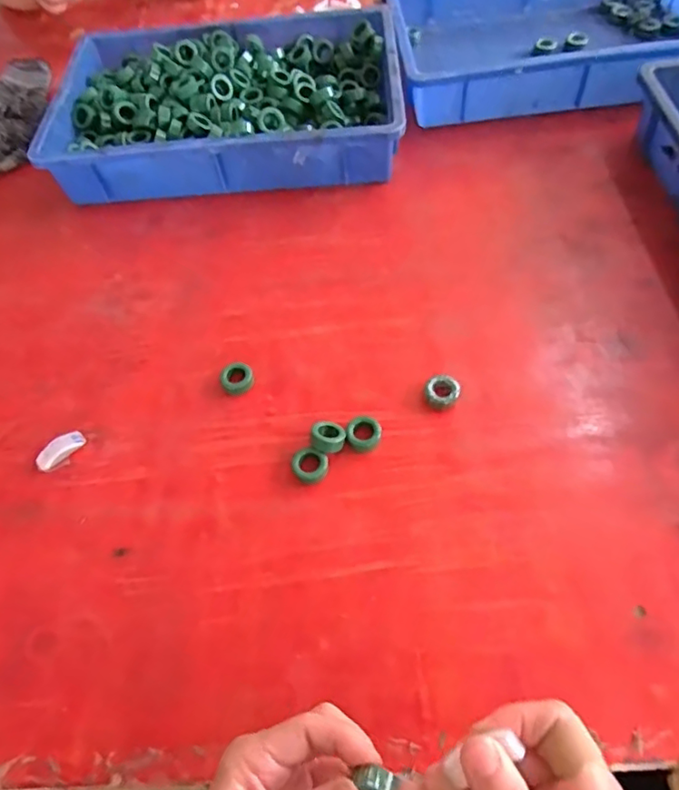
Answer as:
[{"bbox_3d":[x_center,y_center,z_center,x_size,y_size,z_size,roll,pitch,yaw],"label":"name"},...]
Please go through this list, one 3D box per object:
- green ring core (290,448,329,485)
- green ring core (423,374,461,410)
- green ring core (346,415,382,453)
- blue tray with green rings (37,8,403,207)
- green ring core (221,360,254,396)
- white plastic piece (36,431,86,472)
[{"bbox_3d":[-0.025,0.061,0.489,0.031,0.012,0.028,21,62,18],"label":"green ring core"},{"bbox_3d":[0.094,-0.003,0.522,0.031,0.017,0.029,-3,58,4],"label":"green ring core"},{"bbox_3d":[0.022,0.034,0.504,0.028,0.016,0.029,-3,58,4],"label":"green ring core"},{"bbox_3d":[-0.143,-0.381,0.746,0.432,0.086,0.309,-3,58,5],"label":"blue tray with green rings"},{"bbox_3d":[-0.100,-0.017,0.550,0.030,0.012,0.032,-3,58,4],"label":"green ring core"},{"bbox_3d":[-0.257,0.051,0.522,0.045,0.012,0.016,-41,62,-18],"label":"white plastic piece"}]

